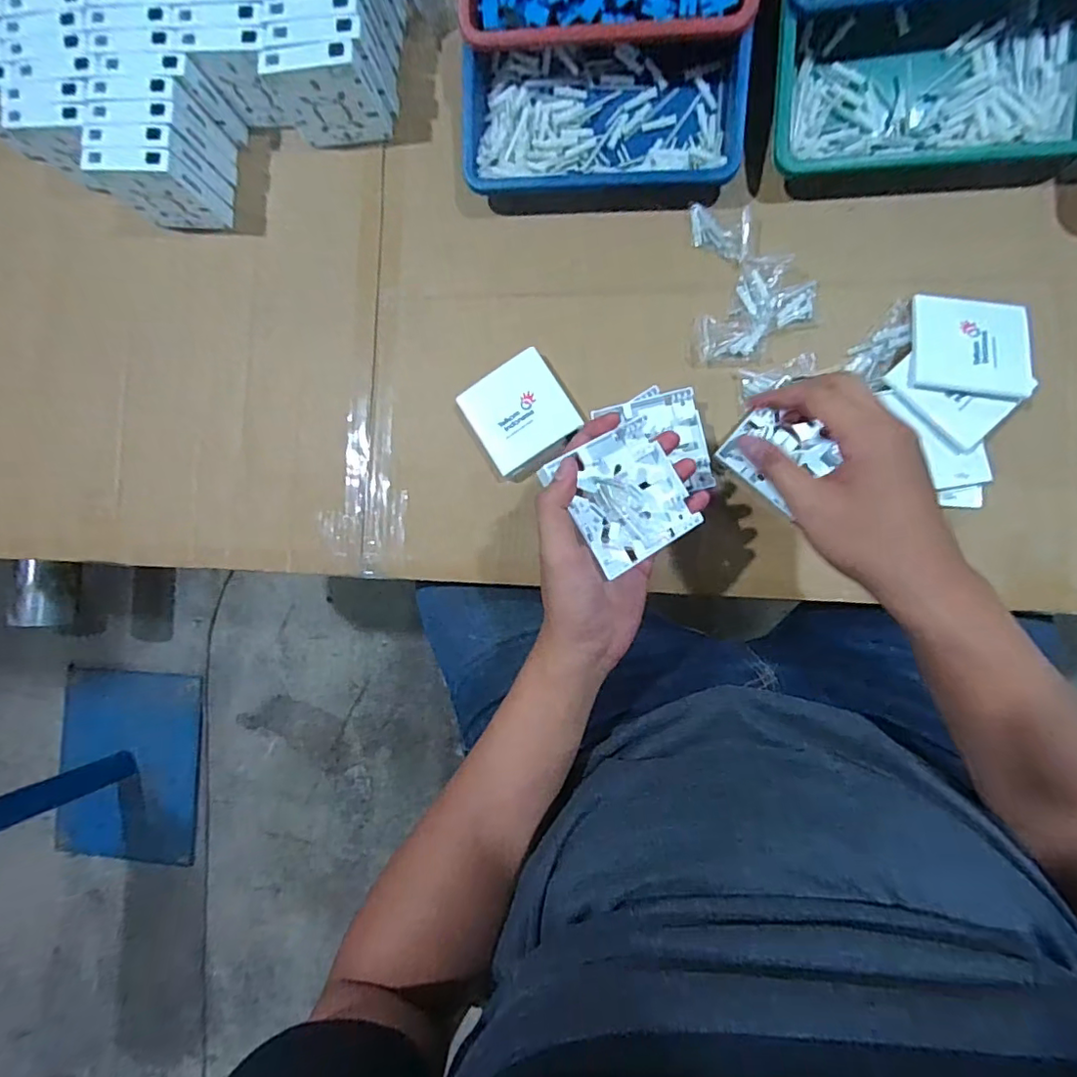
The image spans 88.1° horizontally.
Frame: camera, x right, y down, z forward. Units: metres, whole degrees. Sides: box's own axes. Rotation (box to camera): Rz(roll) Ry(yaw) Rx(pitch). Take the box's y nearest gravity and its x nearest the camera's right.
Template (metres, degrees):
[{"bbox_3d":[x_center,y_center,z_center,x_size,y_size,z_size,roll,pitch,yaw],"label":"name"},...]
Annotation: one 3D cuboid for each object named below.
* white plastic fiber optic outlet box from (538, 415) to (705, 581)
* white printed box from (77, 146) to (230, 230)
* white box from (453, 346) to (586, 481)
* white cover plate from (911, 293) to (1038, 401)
[{"bbox_3d":[0.058,-0.029,0.379,0.083,0.011,0.081,-32,88,-22],"label":"white plastic fiber optic outlet box"},{"bbox_3d":[-0.354,-0.328,0.525,0.080,0.088,0.025,4,87,9],"label":"white printed box"},{"bbox_3d":[-0.014,-0.108,0.502,0.084,0.022,0.096,-32,82,5],"label":"white box"},{"bbox_3d":[0.343,-0.153,0.440,0.087,0.007,0.080,10,80,9],"label":"white cover plate"}]

